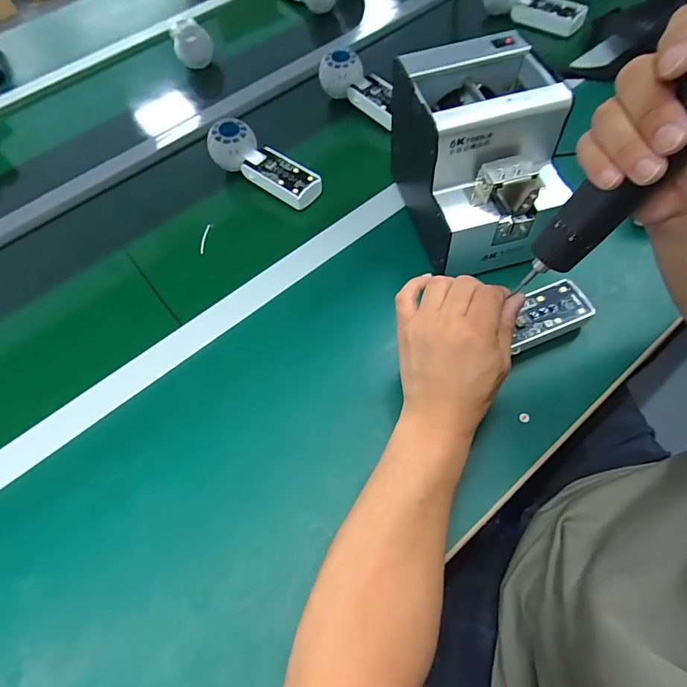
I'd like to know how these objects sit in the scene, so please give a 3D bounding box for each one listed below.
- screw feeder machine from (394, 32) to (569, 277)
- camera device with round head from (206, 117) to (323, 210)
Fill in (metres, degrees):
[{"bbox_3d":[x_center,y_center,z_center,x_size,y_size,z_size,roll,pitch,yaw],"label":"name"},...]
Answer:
[{"bbox_3d":[0.140,-0.191,0.446,0.133,0.149,0.181,-12,60,-4],"label":"screw feeder machine"},{"bbox_3d":[-0.104,-0.238,0.573,0.169,0.047,0.062,34,66,7],"label":"camera device with round head"}]

